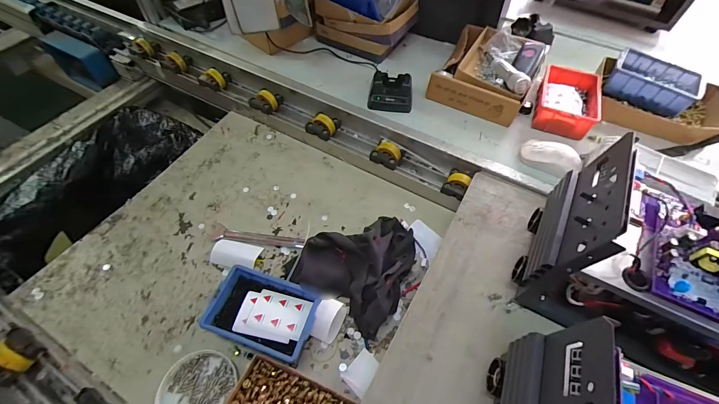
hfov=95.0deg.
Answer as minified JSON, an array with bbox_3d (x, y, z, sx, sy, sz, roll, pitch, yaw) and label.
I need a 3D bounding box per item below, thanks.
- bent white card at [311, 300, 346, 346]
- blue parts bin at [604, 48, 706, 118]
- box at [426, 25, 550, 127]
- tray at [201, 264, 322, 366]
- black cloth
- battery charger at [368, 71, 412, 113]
[{"bbox_3d":[-0.043,0.173,0.477,0.036,0.043,0.055,13,57,8],"label":"bent white card"},{"bbox_3d":[0.559,-0.227,0.632,0.146,0.047,0.107,36,62,21],"label":"blue parts bin"},{"bbox_3d":[0.259,-0.263,0.663,0.179,0.069,0.210,25,59,15],"label":"box"},{"bbox_3d":[-0.136,0.159,0.481,0.146,0.043,0.107,16,57,10],"label":"tray"},{"bbox_3d":[0.006,0.090,0.530,0.163,0.047,0.177,30,61,18],"label":"black cloth"},{"bbox_3d":[0.064,-0.211,0.637,0.082,0.048,0.065,12,57,8],"label":"battery charger"}]

